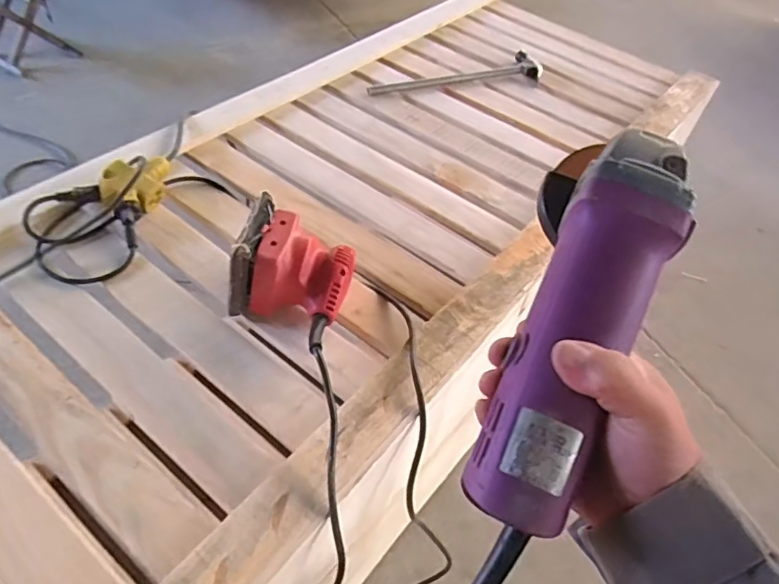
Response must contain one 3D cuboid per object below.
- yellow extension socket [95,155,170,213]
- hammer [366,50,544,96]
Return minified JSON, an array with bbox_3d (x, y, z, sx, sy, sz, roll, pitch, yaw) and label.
[{"bbox_3d":[-0.344,-0.144,0.775,0.096,0.047,0.084,-19,52,-21],"label":"yellow extension socket"},{"bbox_3d":[0.133,-0.408,1.079,0.349,0.020,0.084,-19,52,-21],"label":"hammer"}]

